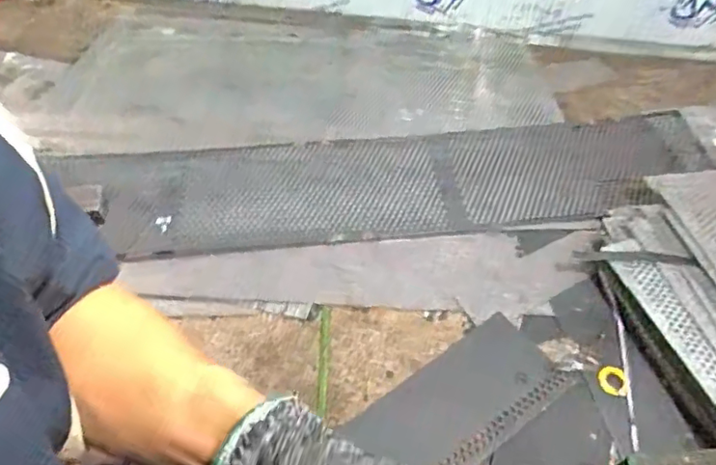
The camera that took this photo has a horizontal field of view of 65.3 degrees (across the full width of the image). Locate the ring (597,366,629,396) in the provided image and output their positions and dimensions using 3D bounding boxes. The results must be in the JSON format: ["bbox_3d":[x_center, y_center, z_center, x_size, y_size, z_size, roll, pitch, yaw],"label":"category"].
[{"bbox_3d":[0.687,0.399,1.498,0.078,0.019,0.077,-24,43,24],"label":"ring"}]

